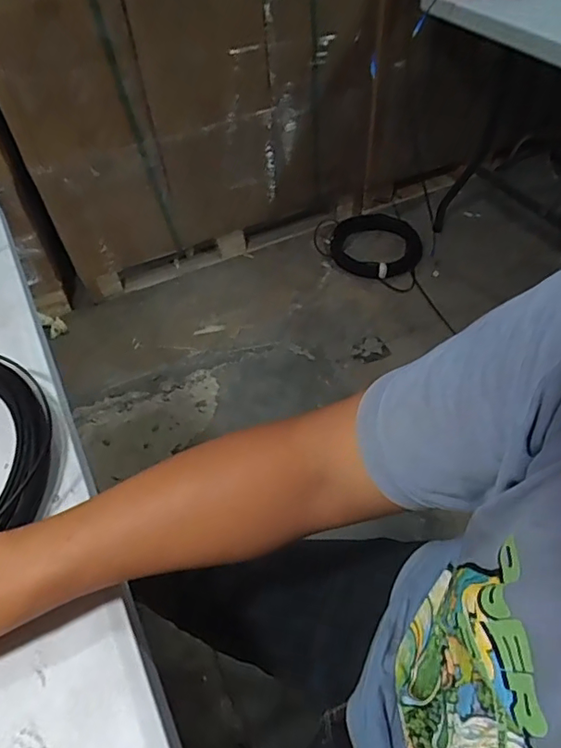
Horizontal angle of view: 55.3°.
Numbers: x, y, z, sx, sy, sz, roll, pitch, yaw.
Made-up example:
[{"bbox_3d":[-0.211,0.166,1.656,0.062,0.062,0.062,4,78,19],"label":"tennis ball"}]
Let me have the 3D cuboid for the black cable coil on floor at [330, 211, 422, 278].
[{"bbox_3d":[0.330,-0.449,1.827,0.307,0.030,0.331,-2,48,2],"label":"black cable coil on floor"}]

